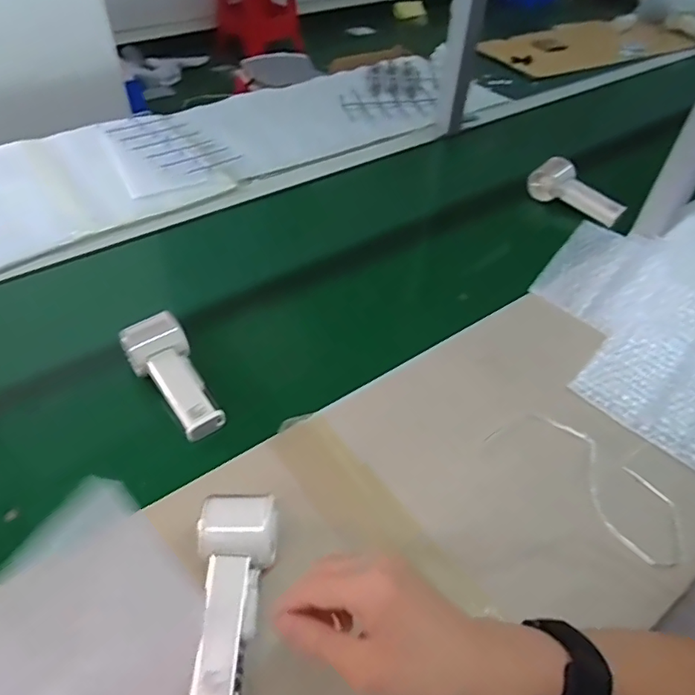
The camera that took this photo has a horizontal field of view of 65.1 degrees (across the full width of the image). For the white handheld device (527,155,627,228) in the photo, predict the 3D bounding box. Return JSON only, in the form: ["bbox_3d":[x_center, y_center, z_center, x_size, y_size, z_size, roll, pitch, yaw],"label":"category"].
[{"bbox_3d":[0.367,-0.255,0.878,0.043,0.070,0.155,-29,55,-27],"label":"white handheld device"}]

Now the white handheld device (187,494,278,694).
[{"bbox_3d":[-0.089,0.189,0.418,0.060,0.045,0.147,1,47,-3],"label":"white handheld device"}]

